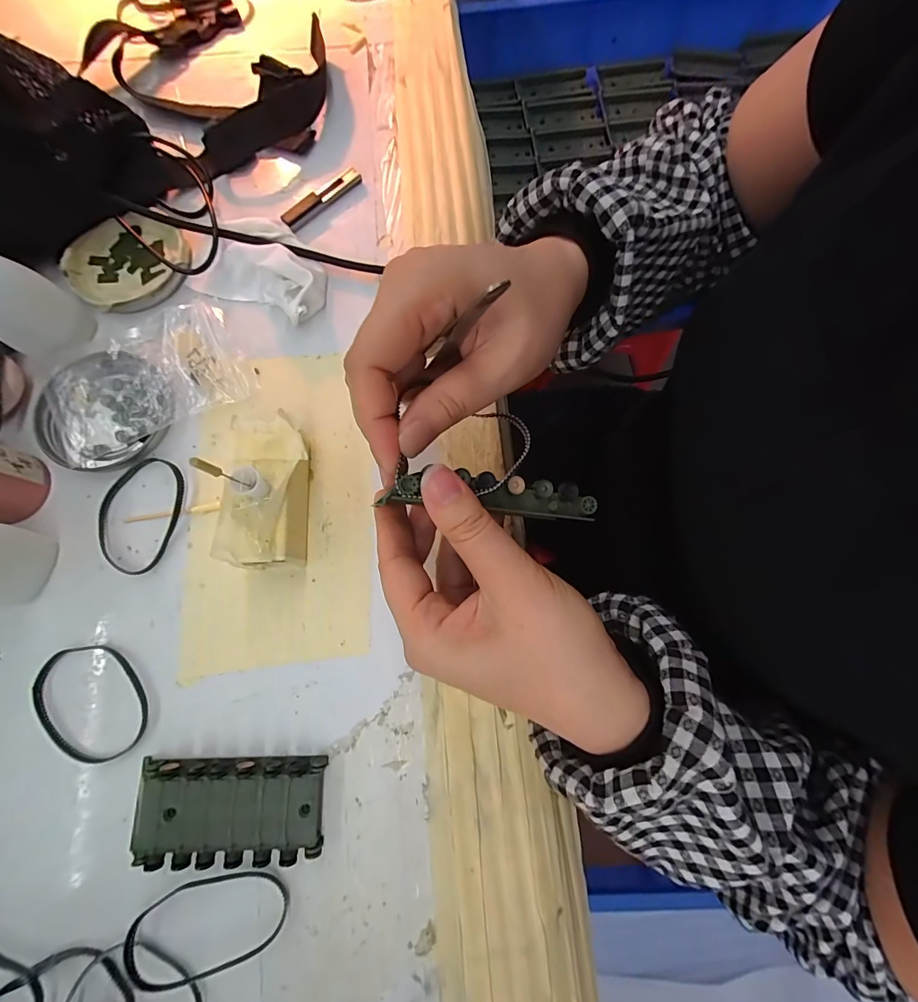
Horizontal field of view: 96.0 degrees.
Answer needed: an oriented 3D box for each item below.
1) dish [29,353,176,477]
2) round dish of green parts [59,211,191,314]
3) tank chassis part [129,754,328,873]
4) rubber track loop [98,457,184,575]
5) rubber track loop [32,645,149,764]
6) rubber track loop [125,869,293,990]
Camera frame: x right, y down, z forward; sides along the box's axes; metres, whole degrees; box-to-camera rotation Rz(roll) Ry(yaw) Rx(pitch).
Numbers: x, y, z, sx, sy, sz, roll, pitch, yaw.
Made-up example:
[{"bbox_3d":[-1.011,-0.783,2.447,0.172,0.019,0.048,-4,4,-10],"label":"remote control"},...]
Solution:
[{"bbox_3d":[-0.223,-0.058,0.258,0.076,0.008,0.079,44,79,8],"label":"dish"},{"bbox_3d":[-0.229,-0.163,0.288,0.080,0.014,0.071,-25,78,-7],"label":"round dish of green parts"},{"bbox_3d":[-0.115,0.155,0.209,0.089,0.015,0.043,0,76,-2],"label":"tank chassis part"},{"bbox_3d":[-0.194,0.007,0.250,0.048,0.004,0.070,16,76,2],"label":"rubber track loop"},{"bbox_3d":[-0.202,0.110,0.226,0.052,0.004,0.066,-31,79,-9],"label":"rubber track loop"},{"bbox_3d":[-0.123,0.203,0.197,0.076,0.009,0.038,-13,77,-5],"label":"rubber track loop"}]

